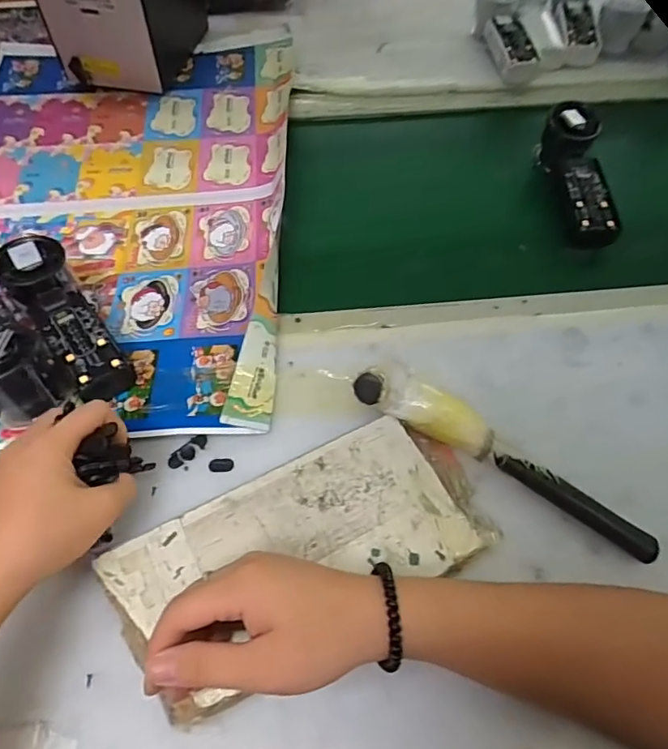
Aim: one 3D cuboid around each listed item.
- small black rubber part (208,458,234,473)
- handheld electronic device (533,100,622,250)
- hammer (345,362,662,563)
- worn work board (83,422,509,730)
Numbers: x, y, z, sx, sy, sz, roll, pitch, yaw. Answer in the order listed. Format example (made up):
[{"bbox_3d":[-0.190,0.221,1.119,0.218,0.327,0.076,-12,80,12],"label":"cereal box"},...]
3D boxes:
[{"bbox_3d":[-0.083,0.065,0.360,0.018,0.004,0.010,0,58,0],"label":"small black rubber part"},{"bbox_3d":[0.251,-0.204,0.491,0.052,0.044,0.160,-1,58,-1],"label":"handheld electronic device"},{"bbox_3d":[0.115,0.055,0.336,0.213,0.050,0.031,26,62,15],"label":"hammer"},{"bbox_3d":[-0.023,0.113,0.318,0.214,0.021,0.109,-25,62,-15],"label":"worn work board"}]

